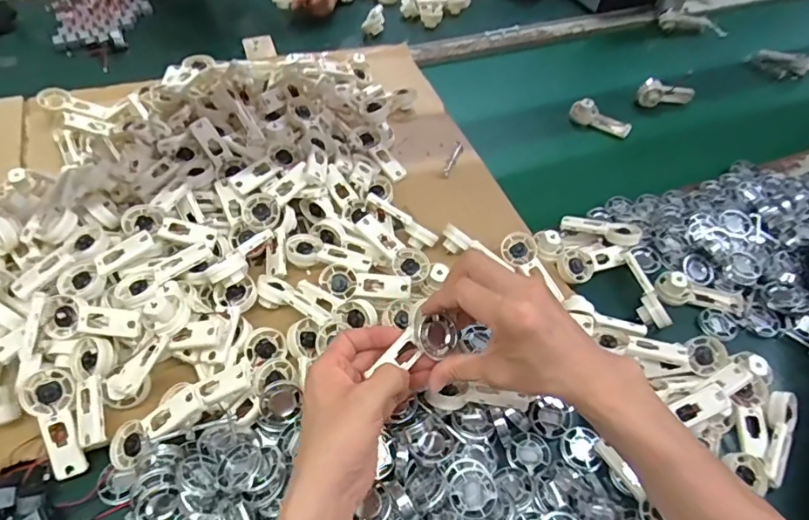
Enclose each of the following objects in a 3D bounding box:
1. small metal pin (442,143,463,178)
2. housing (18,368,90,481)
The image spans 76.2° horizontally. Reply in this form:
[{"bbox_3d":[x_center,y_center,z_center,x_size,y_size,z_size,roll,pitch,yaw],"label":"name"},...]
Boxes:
[{"bbox_3d":[0.065,-0.139,0.700,0.013,0.006,0.070,21,56,10],"label":"small metal pin"},{"bbox_3d":[-0.302,0.142,0.450,0.039,0.014,0.094,-19,87,-17],"label":"housing"}]

